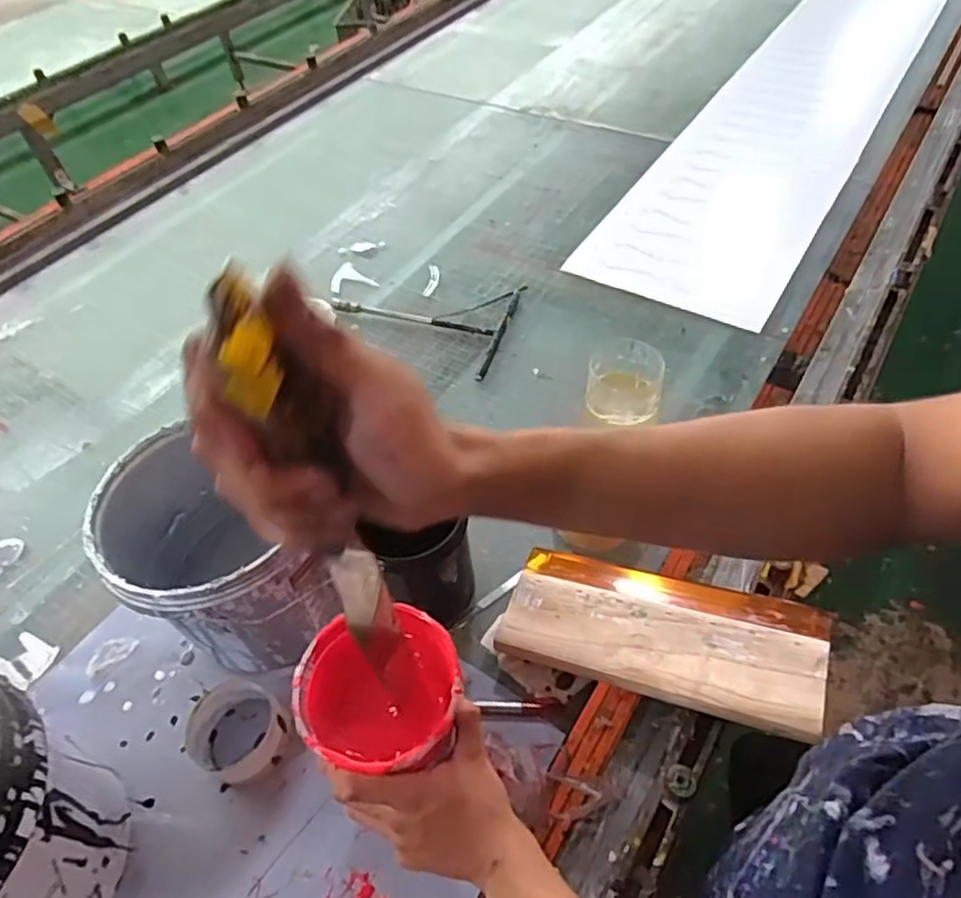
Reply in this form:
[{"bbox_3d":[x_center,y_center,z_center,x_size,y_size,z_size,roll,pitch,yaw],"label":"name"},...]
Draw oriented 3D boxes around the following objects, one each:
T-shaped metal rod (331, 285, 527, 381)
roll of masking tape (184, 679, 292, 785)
[{"bbox_3d":[-0.098,-0.207,1.012,0.290,0.014,0.210,12,50,14],"label":"T-shaped metal rod"},{"bbox_3d":[-0.229,0.266,0.618,0.098,0.032,0.081,26,55,24],"label":"roll of masking tape"}]

